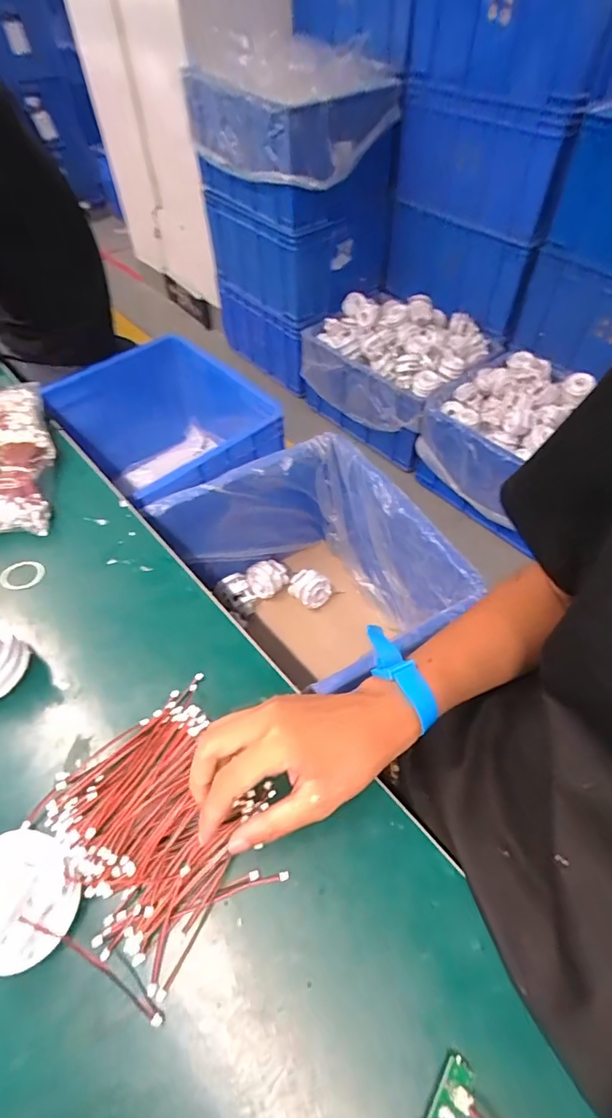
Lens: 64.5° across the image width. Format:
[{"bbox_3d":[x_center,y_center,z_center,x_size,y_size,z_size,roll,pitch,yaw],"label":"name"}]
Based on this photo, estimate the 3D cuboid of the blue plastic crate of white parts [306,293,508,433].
[{"bbox_3d":[0.285,-0.676,1.625,0.417,0.234,0.561,-35,60,-23],"label":"blue plastic crate of white parts"}]

